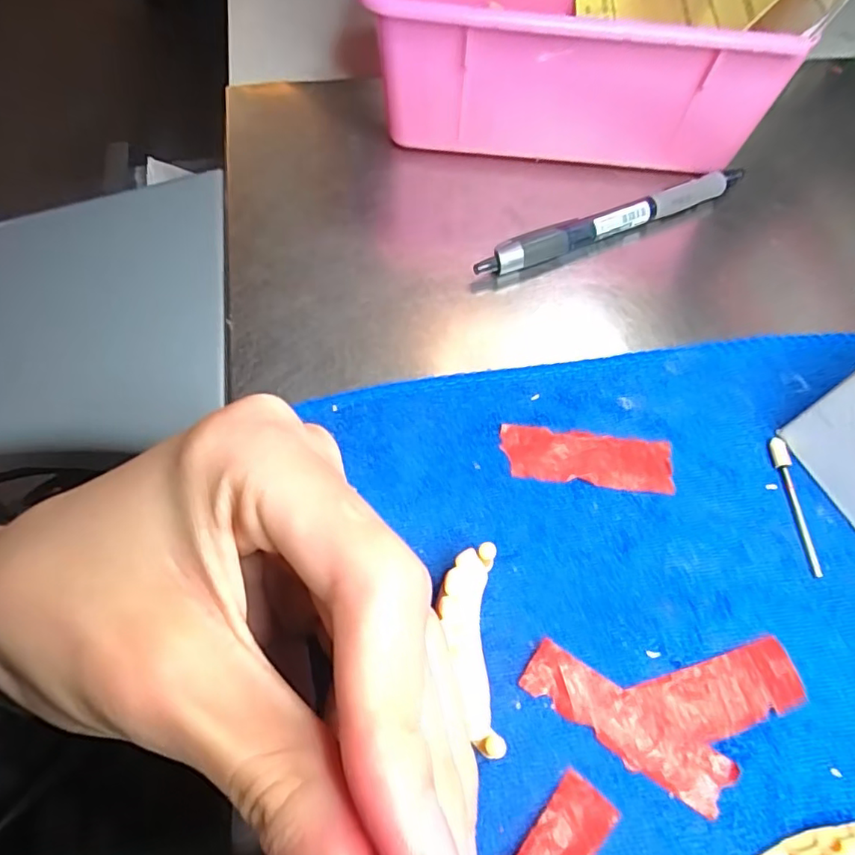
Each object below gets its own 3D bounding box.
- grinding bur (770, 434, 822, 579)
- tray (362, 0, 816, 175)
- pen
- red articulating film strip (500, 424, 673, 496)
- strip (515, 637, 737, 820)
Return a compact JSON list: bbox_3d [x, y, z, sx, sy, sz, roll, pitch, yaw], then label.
[{"bbox_3d":[0.123,0.026,0.190,0.005,0.004,0.047,-1,62,-2],"label":"grinding bur"},{"bbox_3d":[0.061,-0.201,0.275,0.163,0.065,0.159,3,62,0],"label":"tray"},{"bbox_3d":[0.080,-0.089,0.247,0.133,0.013,0.011,-22,65,-13],"label":"pen"},{"bbox_3d":[0.054,0.011,0.196,0.057,0.004,0.019,8,62,2],"label":"red articulating film strip"},{"bbox_3d":[0.055,0.082,0.158,0.058,0.004,0.016,30,65,13],"label":"strip"}]

